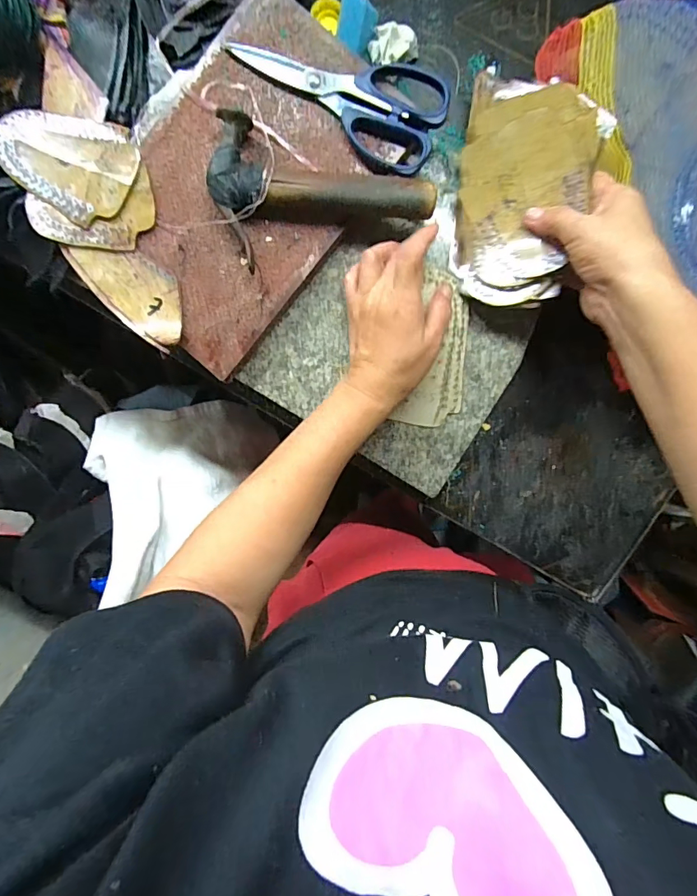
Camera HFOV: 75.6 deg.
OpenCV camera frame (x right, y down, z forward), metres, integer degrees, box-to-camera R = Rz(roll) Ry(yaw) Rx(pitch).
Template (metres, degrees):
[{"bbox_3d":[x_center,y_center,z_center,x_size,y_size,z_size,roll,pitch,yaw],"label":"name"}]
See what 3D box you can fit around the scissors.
[{"bbox_3d":[-0.008,-0.296,0.368,0.182,0.015,0.075,29,97,-1],"label":"scissors"}]

